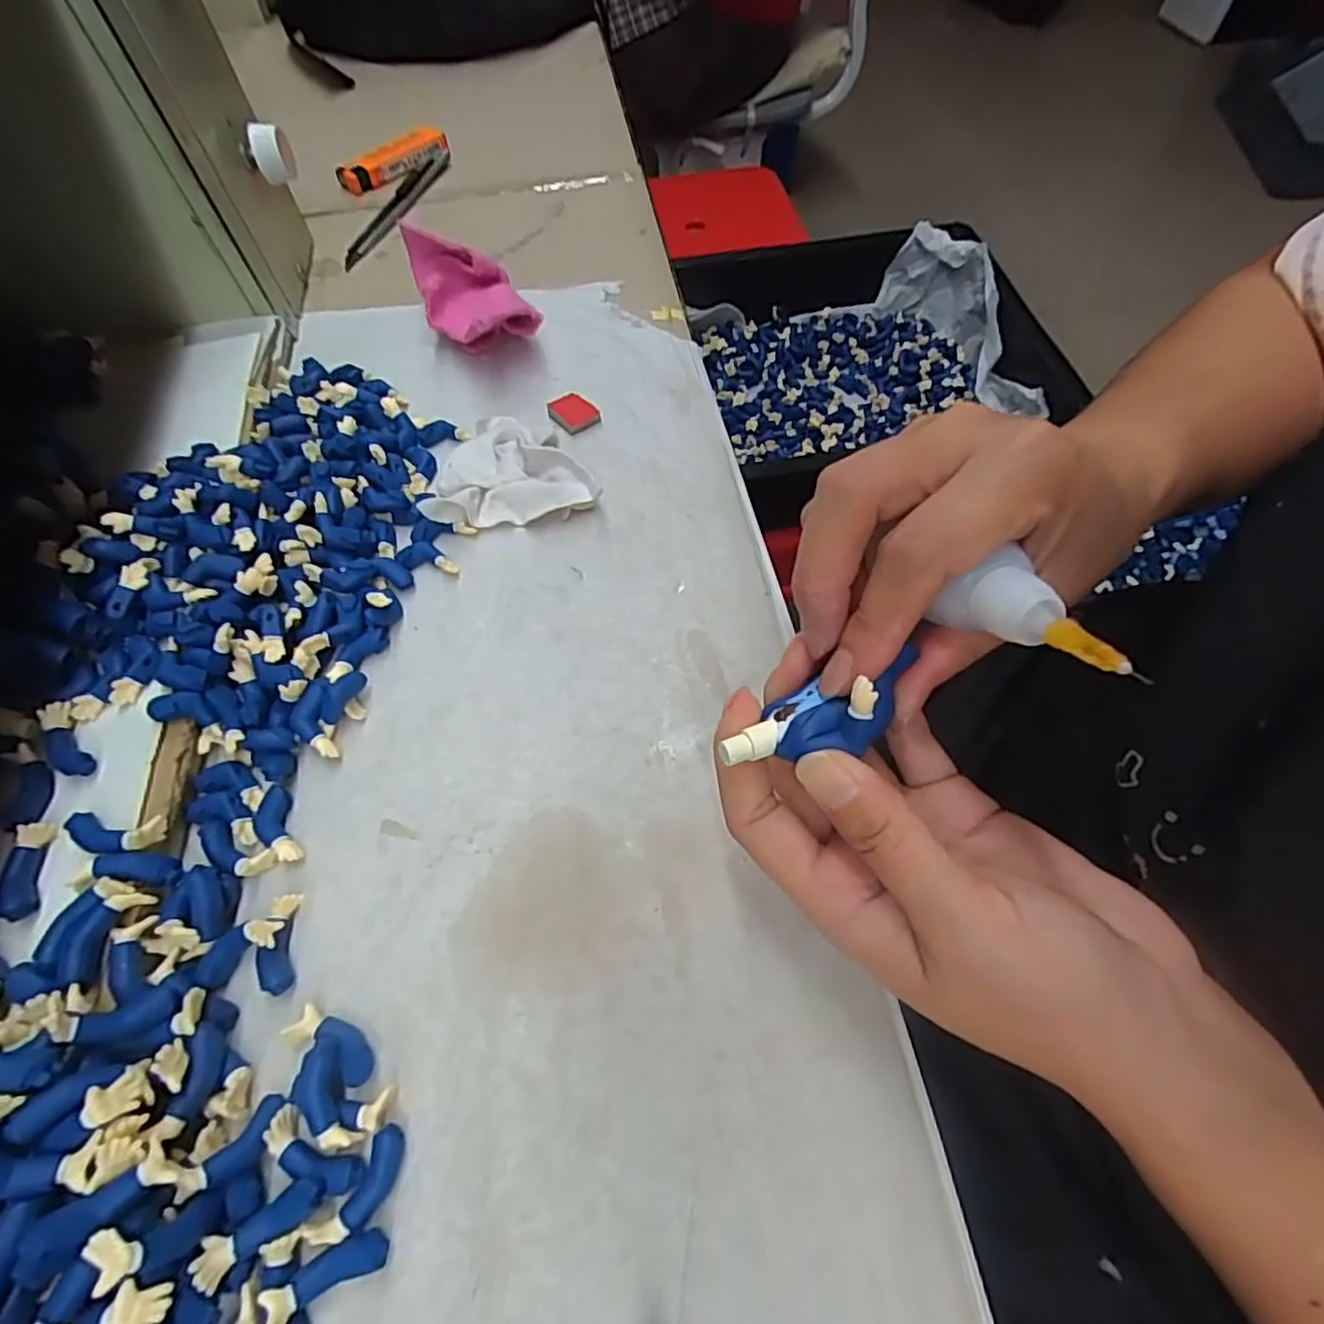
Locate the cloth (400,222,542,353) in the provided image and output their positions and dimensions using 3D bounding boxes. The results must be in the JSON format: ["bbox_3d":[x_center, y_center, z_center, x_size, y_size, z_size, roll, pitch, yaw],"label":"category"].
[{"bbox_3d":[-0.101,-0.194,0.358,0.049,0.040,0.080,-24,62,-12],"label":"cloth"}]

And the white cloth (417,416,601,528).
[{"bbox_3d":[-0.070,-0.092,0.310,0.075,0.017,0.061,-5,60,-2],"label":"white cloth"}]

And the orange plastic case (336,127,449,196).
[{"bbox_3d":[-0.187,-0.351,0.465,0.025,0.012,0.078,39,68,21],"label":"orange plastic case"}]

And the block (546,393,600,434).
[{"bbox_3d":[-0.044,-0.125,0.334,0.019,0.005,0.023,-33,64,-16],"label":"block"}]

